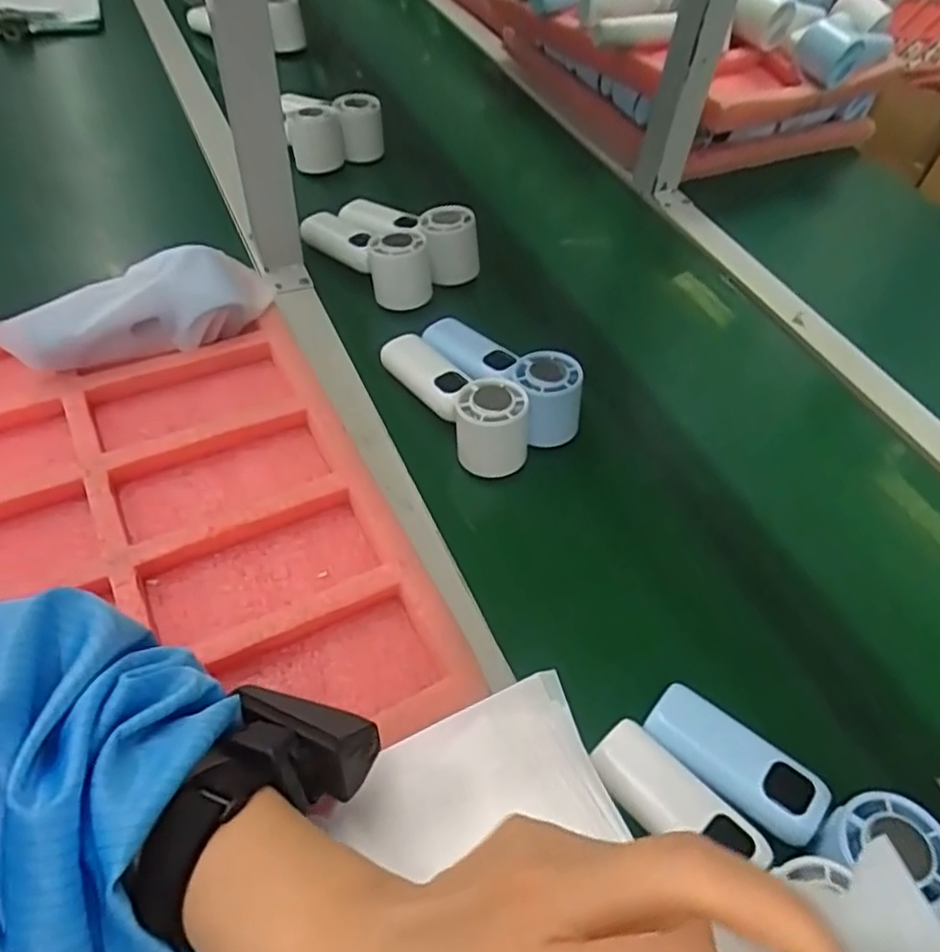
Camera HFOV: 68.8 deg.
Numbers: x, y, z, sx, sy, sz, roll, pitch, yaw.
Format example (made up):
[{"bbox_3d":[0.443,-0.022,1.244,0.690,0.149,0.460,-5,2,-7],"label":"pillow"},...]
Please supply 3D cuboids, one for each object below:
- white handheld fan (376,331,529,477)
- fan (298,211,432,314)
[{"bbox_3d":[-0.017,-0.063,0.540,0.056,0.062,0.154,-30,61,-24],"label":"white handheld fan"},{"bbox_3d":[-0.098,-0.218,0.645,0.154,0.053,0.051,39,59,22],"label":"fan"}]

